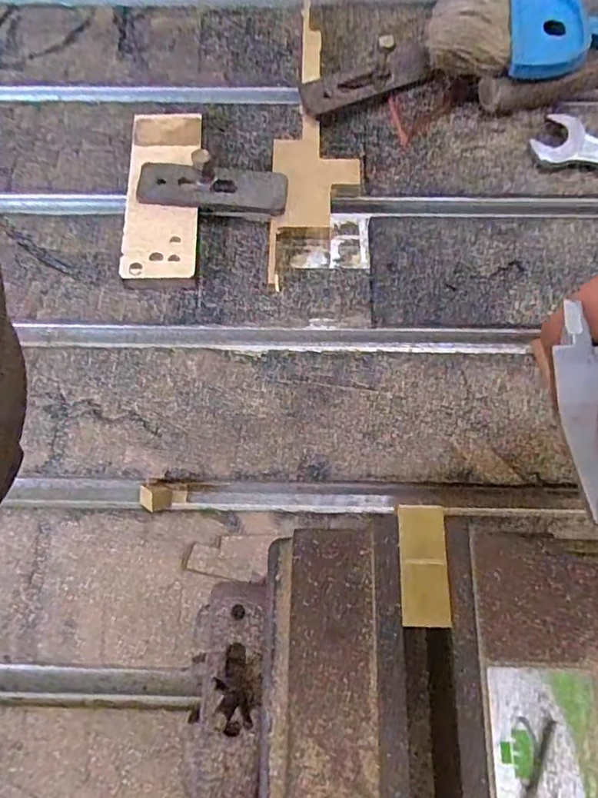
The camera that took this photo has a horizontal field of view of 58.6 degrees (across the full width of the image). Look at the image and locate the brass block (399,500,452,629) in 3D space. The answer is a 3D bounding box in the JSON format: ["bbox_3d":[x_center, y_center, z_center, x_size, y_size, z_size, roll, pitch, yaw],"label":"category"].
[{"bbox_3d":[0.044,0.058,0.188,0.017,0.004,0.041,2,72,2],"label":"brass block"}]

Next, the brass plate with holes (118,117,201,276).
[{"bbox_3d":[-0.091,-0.139,0.356,0.048,0.008,0.129,-2,73,2],"label":"brass plate with holes"}]

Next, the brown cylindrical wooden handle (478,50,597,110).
[{"bbox_3d":[0.184,-0.224,0.380,0.112,0.026,0.019,-14,72,-3],"label":"brown cylindrical wooden handle"}]

